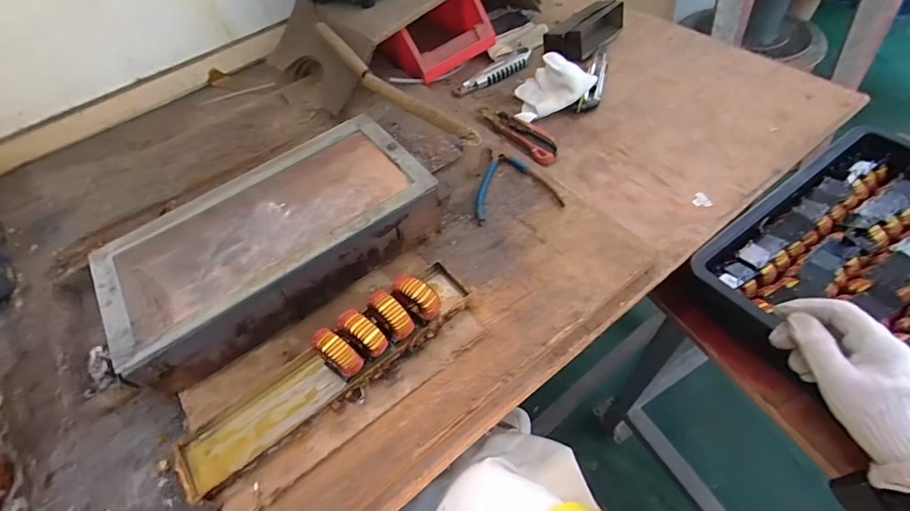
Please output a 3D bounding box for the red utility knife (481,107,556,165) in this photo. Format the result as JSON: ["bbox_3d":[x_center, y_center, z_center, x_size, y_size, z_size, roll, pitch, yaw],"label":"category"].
[{"bbox_3d":[0.092,-0.185,0.636,0.038,0.018,0.157,-33,57,-17],"label":"red utility knife"}]

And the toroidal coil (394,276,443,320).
[{"bbox_3d":[-0.036,0.043,0.426,0.045,0.048,0.020,29,62,25],"label":"toroidal coil"}]

